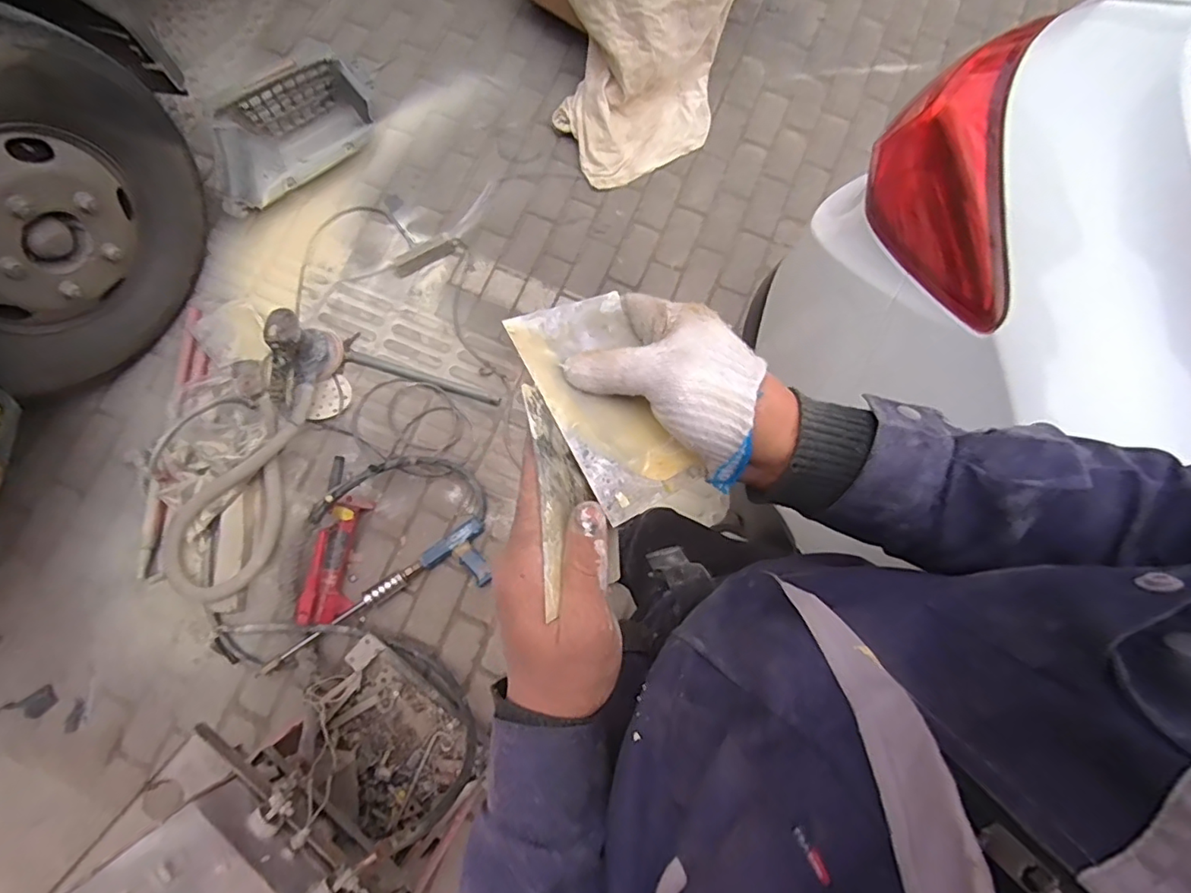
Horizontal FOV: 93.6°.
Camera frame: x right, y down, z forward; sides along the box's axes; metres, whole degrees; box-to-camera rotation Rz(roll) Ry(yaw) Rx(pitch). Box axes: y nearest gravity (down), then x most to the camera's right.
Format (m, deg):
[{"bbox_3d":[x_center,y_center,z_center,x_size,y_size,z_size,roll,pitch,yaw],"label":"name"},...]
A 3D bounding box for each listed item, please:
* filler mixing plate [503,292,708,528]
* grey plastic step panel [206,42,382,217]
[{"bbox_3d":[0.007,-0.027,0.345,0.069,0.004,0.136,-26,88,-15],"label":"filler mixing plate"},{"bbox_3d":[-0.847,-0.867,1.561,0.496,0.161,0.259,-37,82,-8],"label":"grey plastic step panel"}]

